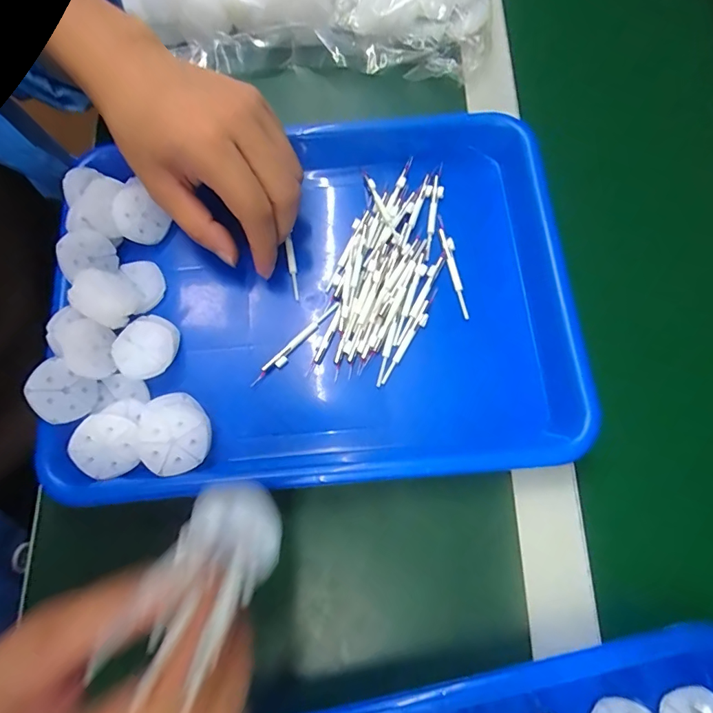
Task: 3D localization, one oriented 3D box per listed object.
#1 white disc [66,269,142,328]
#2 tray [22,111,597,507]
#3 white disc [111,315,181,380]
[{"bbox_3d":[-0.158,-0.038,0.288,0.037,0.018,0.034,0,74,1],"label":"white disc"},{"bbox_3d":[-0.030,-0.049,0.298,0.319,0.035,0.256,-4,72,1],"label":"tray"},{"bbox_3d":[-0.136,-0.006,0.292,0.036,0.008,0.042,33,77,10],"label":"white disc"}]

